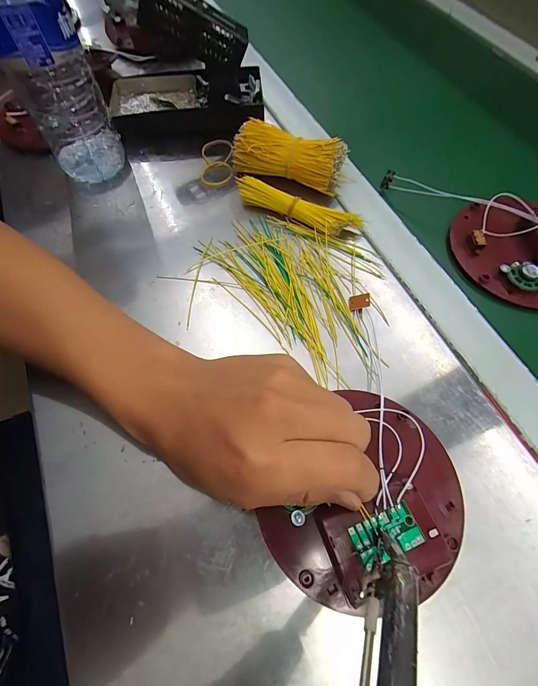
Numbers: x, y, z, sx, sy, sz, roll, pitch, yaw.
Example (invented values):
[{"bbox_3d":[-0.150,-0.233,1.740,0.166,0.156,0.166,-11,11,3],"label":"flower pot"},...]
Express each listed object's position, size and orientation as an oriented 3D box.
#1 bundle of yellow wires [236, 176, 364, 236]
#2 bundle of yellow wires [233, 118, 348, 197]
[{"bbox_3d":[0.024,-0.120,0.294,0.116,0.019,0.022,23,68,11],"label":"bundle of yellow wires"},{"bbox_3d":[0.020,-0.176,0.308,0.099,0.036,0.039,16,66,7],"label":"bundle of yellow wires"}]

